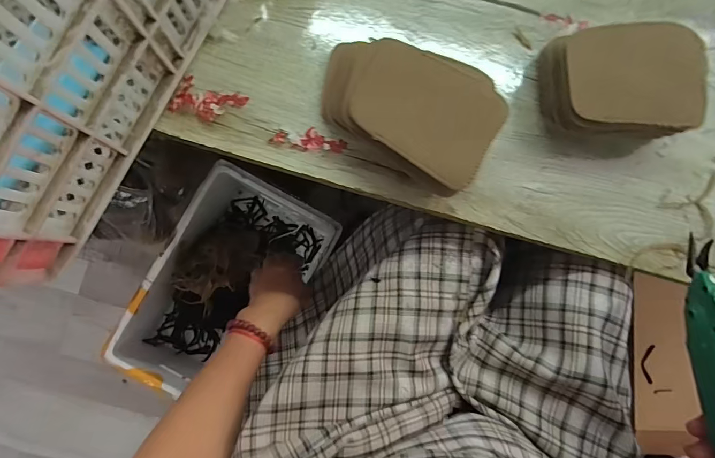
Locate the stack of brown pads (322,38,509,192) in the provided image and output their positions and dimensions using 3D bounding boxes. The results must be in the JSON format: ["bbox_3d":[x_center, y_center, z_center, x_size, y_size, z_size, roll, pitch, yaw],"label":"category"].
[{"bbox_3d":[0.040,-0.103,0.322,0.152,0.052,0.099,30,82,-1],"label":"stack of brown pads"}]

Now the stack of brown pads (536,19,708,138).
[{"bbox_3d":[0.229,-0.125,0.335,0.125,0.058,0.091,1,84,-5],"label":"stack of brown pads"}]

